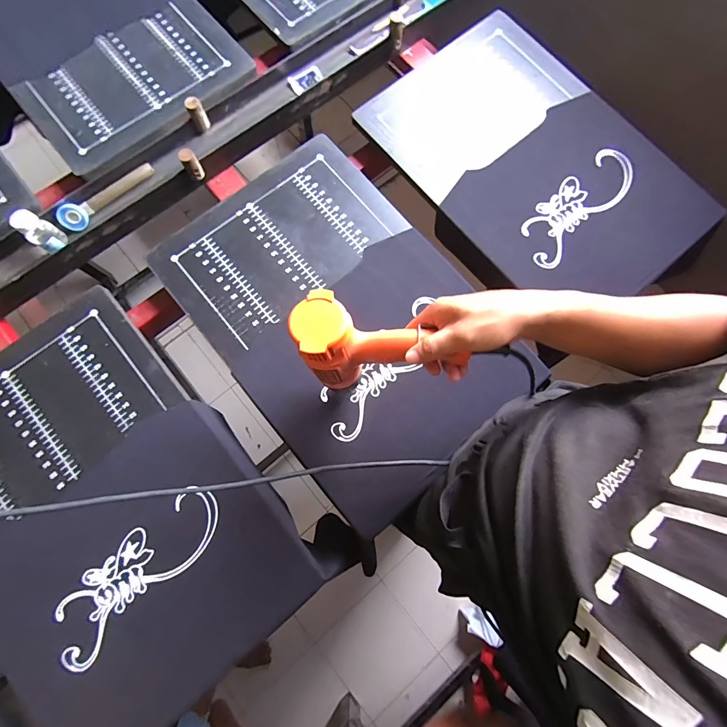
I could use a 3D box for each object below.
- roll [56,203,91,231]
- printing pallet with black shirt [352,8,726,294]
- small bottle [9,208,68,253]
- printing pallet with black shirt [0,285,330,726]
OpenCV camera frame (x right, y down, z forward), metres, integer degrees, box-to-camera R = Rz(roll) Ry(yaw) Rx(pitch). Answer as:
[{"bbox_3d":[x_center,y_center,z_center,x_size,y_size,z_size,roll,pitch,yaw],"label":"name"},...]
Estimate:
[{"bbox_3d":[-0.488,-0.245,0.596,0.041,0.044,0.013,-47,38,-15],"label":"roll"},{"bbox_3d":[0.311,-0.386,0.681,0.391,0.050,0.606,-39,81,-8],"label":"printing pallet with black shirt"},{"bbox_3d":[-0.514,-0.208,0.570,0.033,0.072,0.040,35,79,7],"label":"small bottle"},{"bbox_3d":[-0.386,0.215,0.532,0.417,0.043,0.598,-38,81,-8],"label":"printing pallet with black shirt"}]

